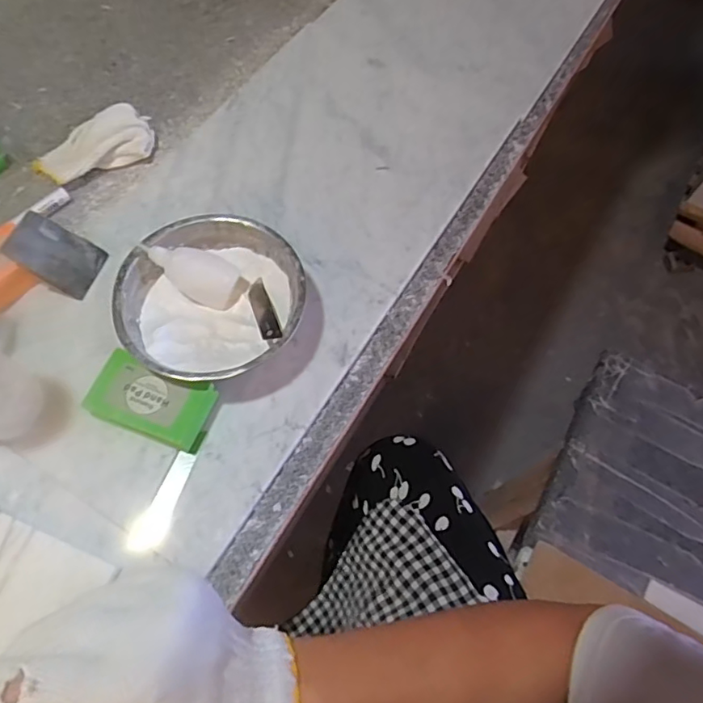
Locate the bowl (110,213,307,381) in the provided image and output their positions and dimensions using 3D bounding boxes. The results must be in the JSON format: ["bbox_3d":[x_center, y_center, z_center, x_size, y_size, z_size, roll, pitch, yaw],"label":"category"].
[{"bbox_3d":[-0.126,-0.046,0.499,0.164,0.053,0.151,1,64,-2],"label":"bowl"}]

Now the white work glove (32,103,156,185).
[{"bbox_3d":[-0.284,-0.229,0.604,0.127,0.025,0.075,-25,68,-14],"label":"white work glove"}]

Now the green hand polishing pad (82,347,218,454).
[{"bbox_3d":[-0.170,0.043,0.464,0.099,0.017,0.059,21,82,1],"label":"green hand polishing pad"}]

